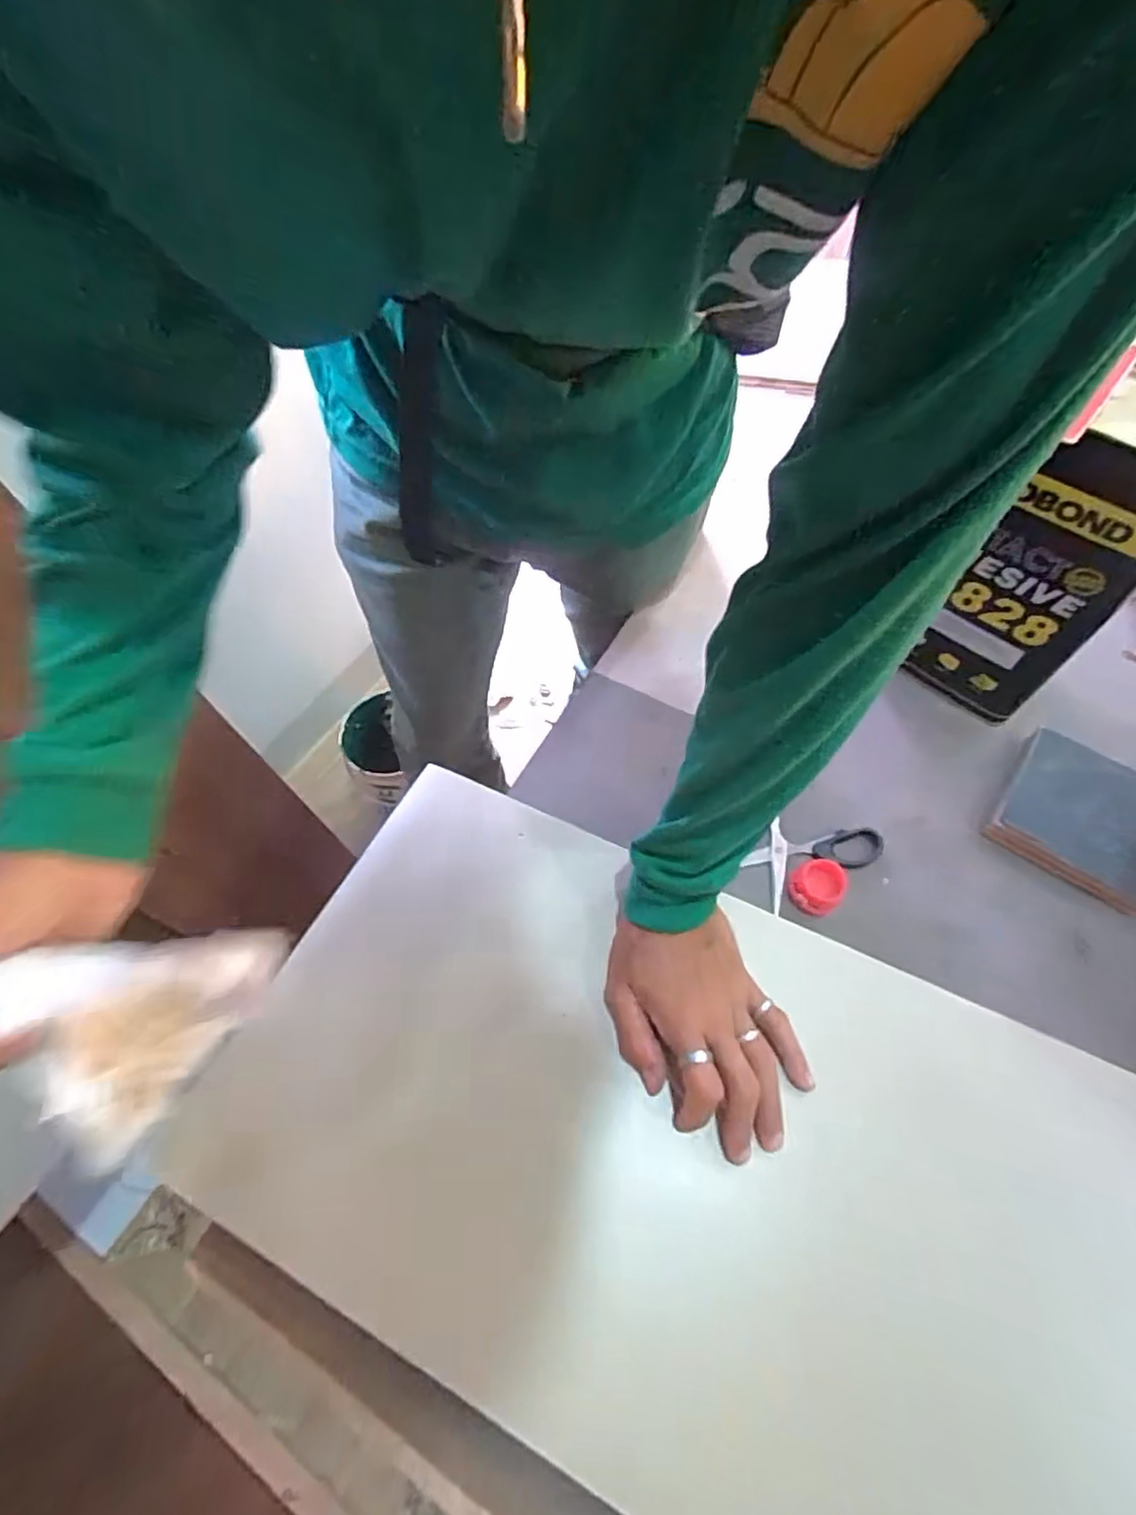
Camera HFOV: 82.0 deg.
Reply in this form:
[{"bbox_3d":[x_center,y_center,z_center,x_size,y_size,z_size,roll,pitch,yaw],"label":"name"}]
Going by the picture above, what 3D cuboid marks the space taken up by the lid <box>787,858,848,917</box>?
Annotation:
[{"bbox_3d":[0.185,0.095,0.482,0.039,0.018,0.037,0,59,-1],"label":"lid"}]

